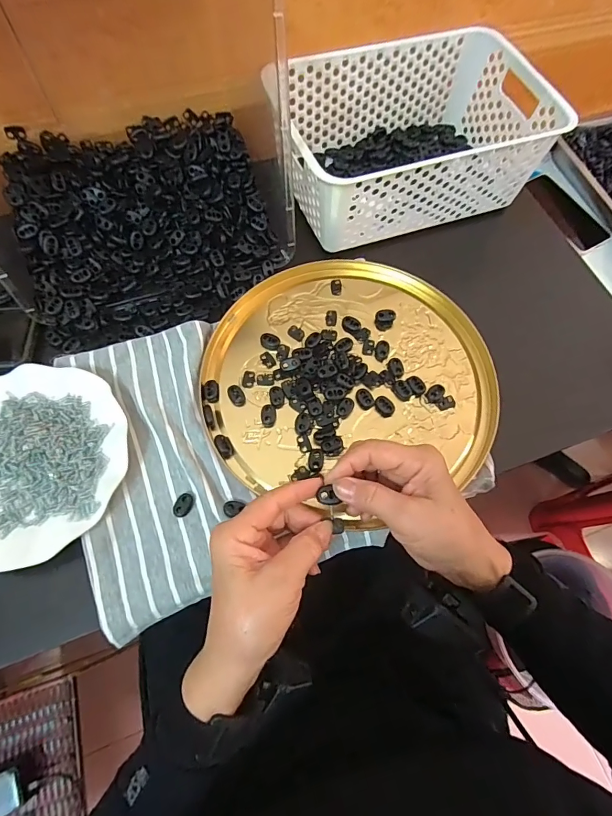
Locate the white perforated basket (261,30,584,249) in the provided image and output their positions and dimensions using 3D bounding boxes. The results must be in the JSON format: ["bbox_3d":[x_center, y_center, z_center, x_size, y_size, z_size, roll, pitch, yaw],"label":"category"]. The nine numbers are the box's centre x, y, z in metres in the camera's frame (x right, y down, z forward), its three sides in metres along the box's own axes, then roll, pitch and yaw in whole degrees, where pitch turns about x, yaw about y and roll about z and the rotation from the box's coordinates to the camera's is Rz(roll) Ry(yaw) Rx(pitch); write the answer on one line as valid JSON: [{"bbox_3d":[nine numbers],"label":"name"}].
[{"bbox_3d":[0.124,-0.327,0.503,0.296,0.099,0.203,-17,69,-9],"label":"white perforated basket"}]

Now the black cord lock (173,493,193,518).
[{"bbox_3d":[-0.111,0.088,0.376,0.013,0.006,0.021,18,68,5],"label":"black cord lock"}]

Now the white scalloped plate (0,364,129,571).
[{"bbox_3d":[-0.255,0.047,0.379,0.175,0.023,0.182,1,67,-2],"label":"white scalloped plate"}]

